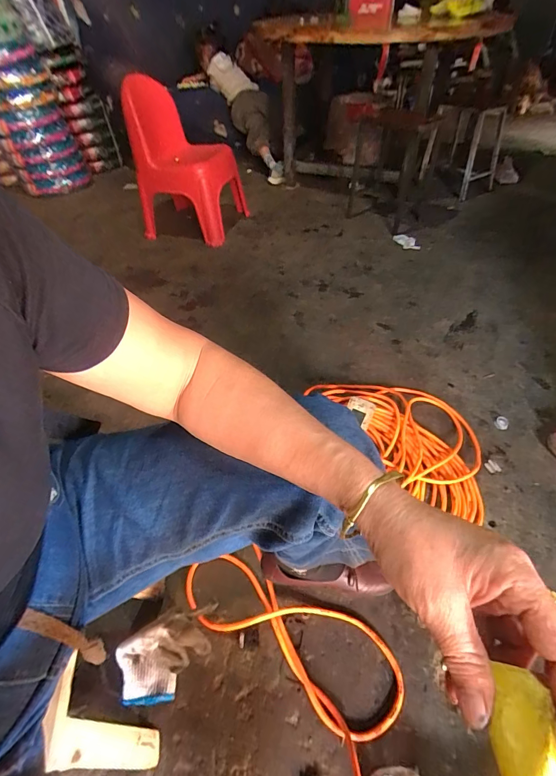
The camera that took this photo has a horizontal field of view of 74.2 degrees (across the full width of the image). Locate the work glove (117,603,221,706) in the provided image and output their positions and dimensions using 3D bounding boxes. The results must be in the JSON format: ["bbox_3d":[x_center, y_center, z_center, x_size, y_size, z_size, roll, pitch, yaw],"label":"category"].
[{"bbox_3d":[-0.167,0.416,0.579,0.161,0.080,0.097,-21,47,-15],"label":"work glove"}]

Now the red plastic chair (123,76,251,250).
[{"bbox_3d":[-0.387,-0.977,1.595,0.411,0.529,0.375,9,48,12],"label":"red plastic chair"}]

